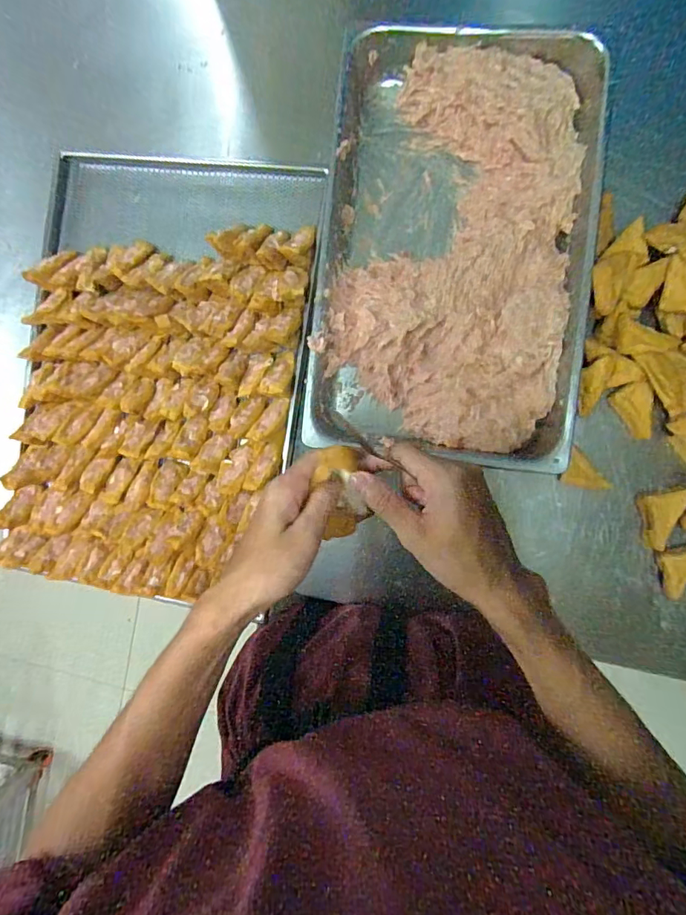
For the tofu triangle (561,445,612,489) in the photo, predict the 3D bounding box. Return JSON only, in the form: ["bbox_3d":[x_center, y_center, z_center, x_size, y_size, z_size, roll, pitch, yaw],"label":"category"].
[{"bbox_3d":[0.310,0.017,0.579,0.056,0.012,0.047,18,93,7],"label":"tofu triangle"}]

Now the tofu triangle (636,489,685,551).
[{"bbox_3d":[0.398,0.076,0.563,0.057,0.009,0.069,-9,89,8],"label":"tofu triangle"}]

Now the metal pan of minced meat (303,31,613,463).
[{"bbox_3d":[0.136,-0.263,0.579,0.329,0.075,0.530,7,92,9],"label":"metal pan of minced meat"}]

